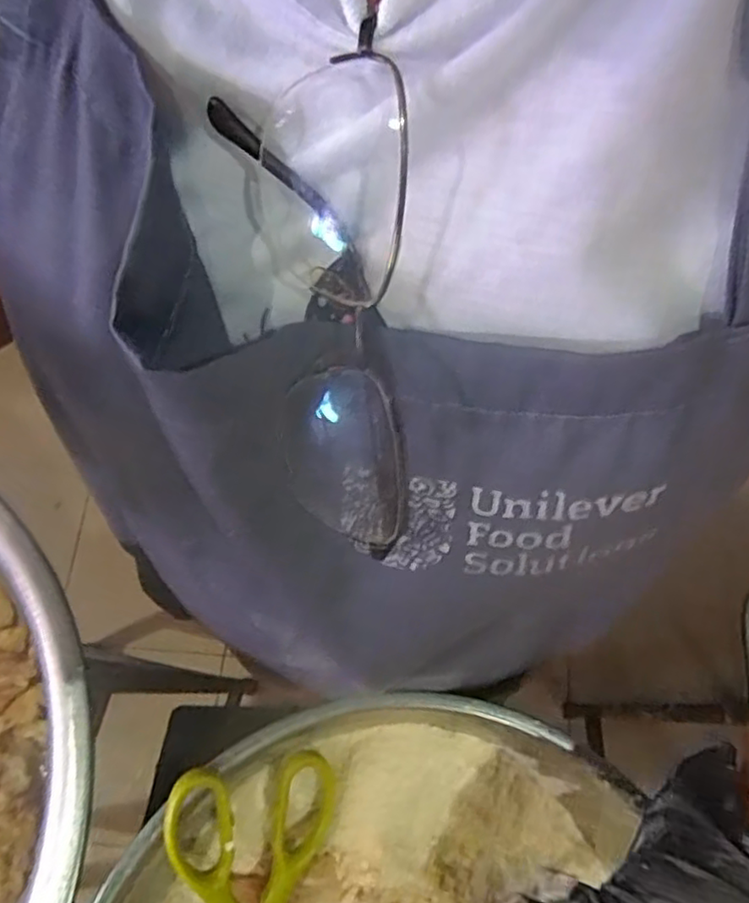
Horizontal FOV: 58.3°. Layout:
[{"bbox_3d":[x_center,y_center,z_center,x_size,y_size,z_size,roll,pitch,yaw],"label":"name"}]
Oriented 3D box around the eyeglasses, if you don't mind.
[{"bbox_3d":[-0.014,-0.032,0.186,0.043,0.133,0.025,-2,25,-2],"label":"eyeglasses"}]

